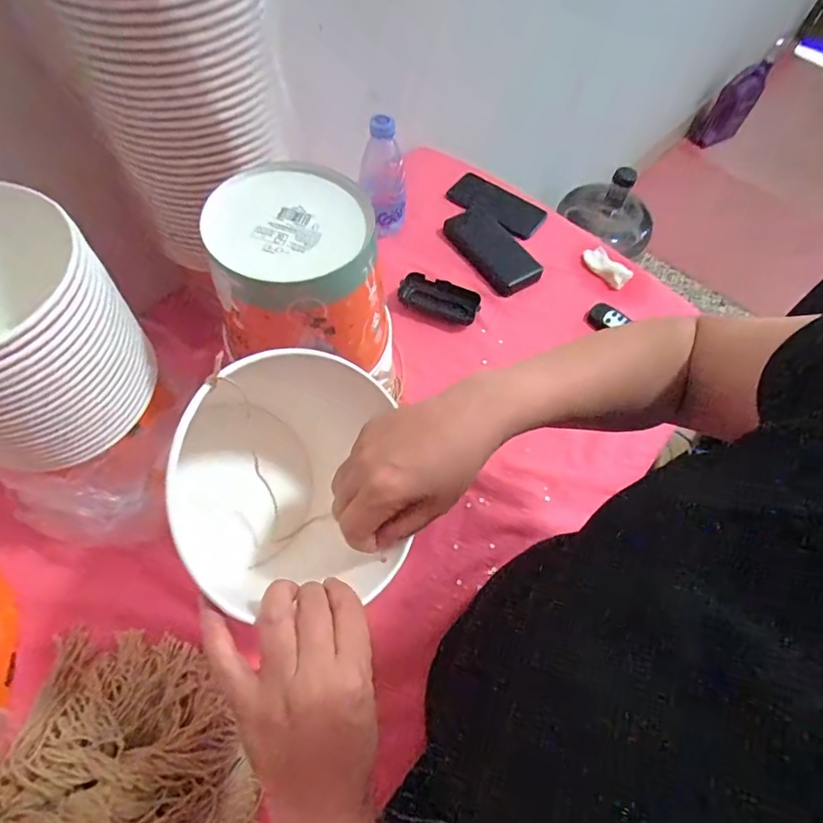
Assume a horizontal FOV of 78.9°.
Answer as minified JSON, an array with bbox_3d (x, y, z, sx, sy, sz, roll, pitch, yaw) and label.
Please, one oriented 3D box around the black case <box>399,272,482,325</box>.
[{"bbox_3d":[0.039,-0.158,0.694,0.109,0.022,0.052,19,62,6],"label":"black case"}]

